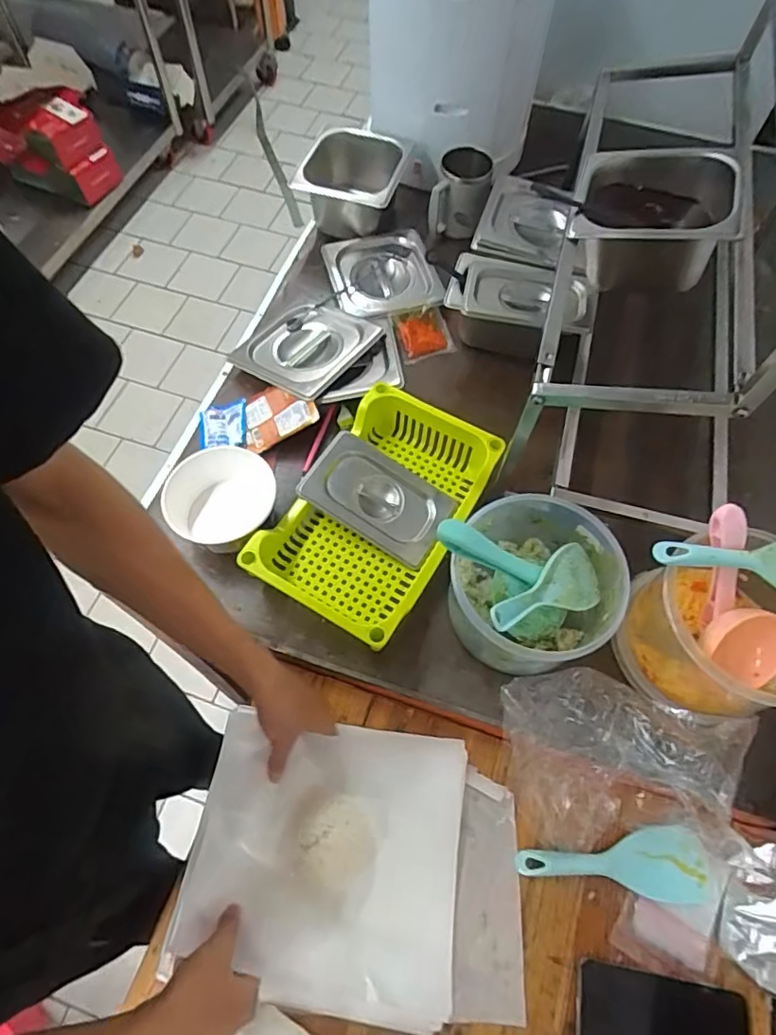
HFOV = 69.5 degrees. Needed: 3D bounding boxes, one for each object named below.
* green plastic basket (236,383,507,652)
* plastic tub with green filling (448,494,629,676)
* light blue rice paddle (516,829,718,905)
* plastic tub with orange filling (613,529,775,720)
[{"bbox_3d":[-0.014,-0.008,0.675,0.187,0.071,0.296,29,66,13],"label":"green plastic basket"},{"bbox_3d":[0.154,0.078,0.607,0.167,0.115,0.168,0,63,-1],"label":"plastic tub with green filling"},{"bbox_3d":[0.237,0.353,0.581,0.195,0.015,0.066,6,63,2],"label":"light blue rice paddle"},{"bbox_3d":[0.357,0.116,0.571,0.186,0.110,0.185,0,63,-1],"label":"plastic tub with orange filling"}]

